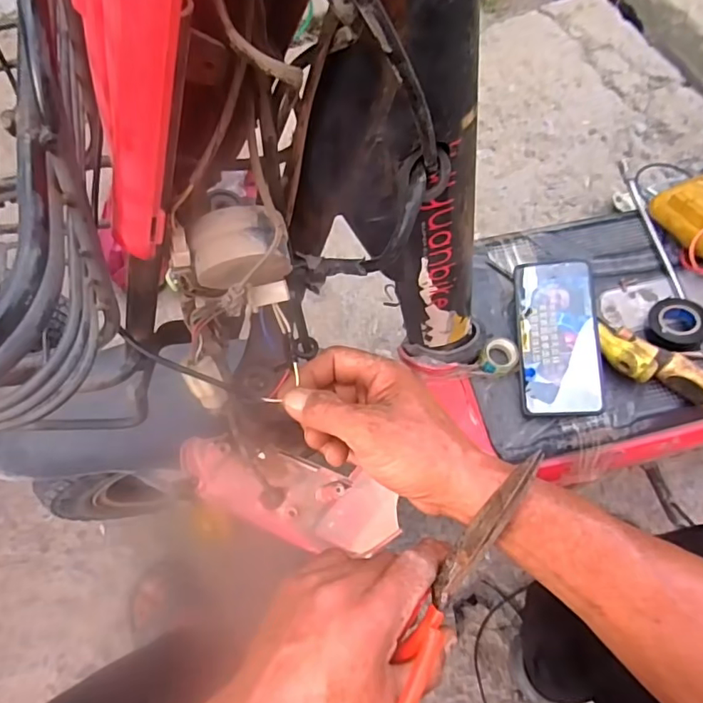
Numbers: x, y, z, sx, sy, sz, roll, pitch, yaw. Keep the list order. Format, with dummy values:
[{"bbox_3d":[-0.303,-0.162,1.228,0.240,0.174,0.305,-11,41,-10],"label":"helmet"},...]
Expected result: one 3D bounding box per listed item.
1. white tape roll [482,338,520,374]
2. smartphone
[{"bbox_3d":[0.153,0.007,0.550,0.034,0.020,0.038,31,70,14],"label":"white tape roll"},{"bbox_3d":[0.209,-0.016,0.543,0.076,0.010,0.159,-3,75,15],"label":"smartphone"}]

